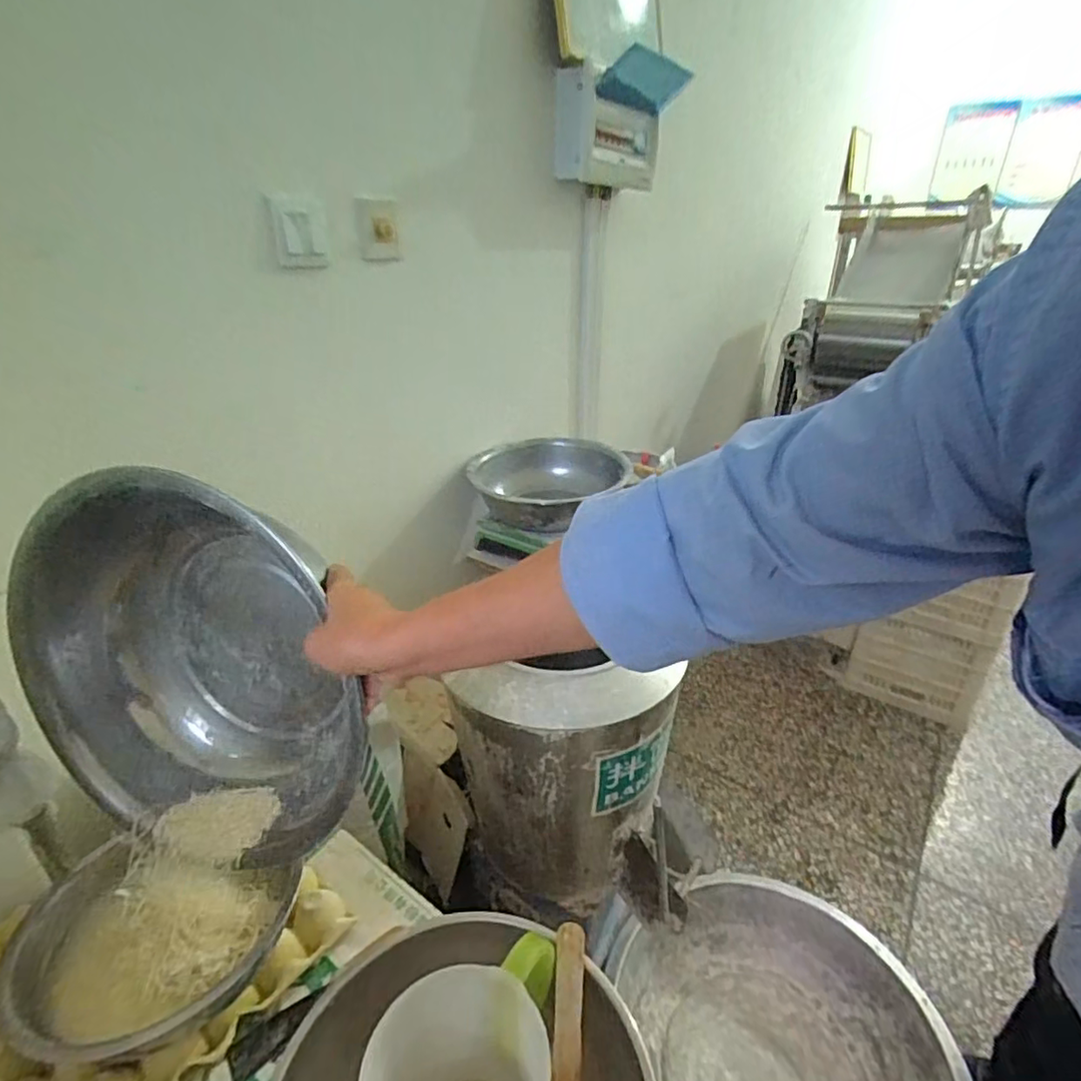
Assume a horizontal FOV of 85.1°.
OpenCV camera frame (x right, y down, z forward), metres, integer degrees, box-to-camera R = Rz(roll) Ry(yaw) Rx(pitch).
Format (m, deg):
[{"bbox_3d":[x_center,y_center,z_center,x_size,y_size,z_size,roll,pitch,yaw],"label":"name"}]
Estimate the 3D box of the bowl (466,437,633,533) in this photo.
[{"bbox_3d":[0.021,-0.119,1.239,0.316,0.104,0.295,-2,26,1],"label":"bowl"}]

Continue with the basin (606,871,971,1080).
[{"bbox_3d":[0.370,0.790,0.931,0.495,0.147,0.463,-2,26,1],"label":"basin"}]

